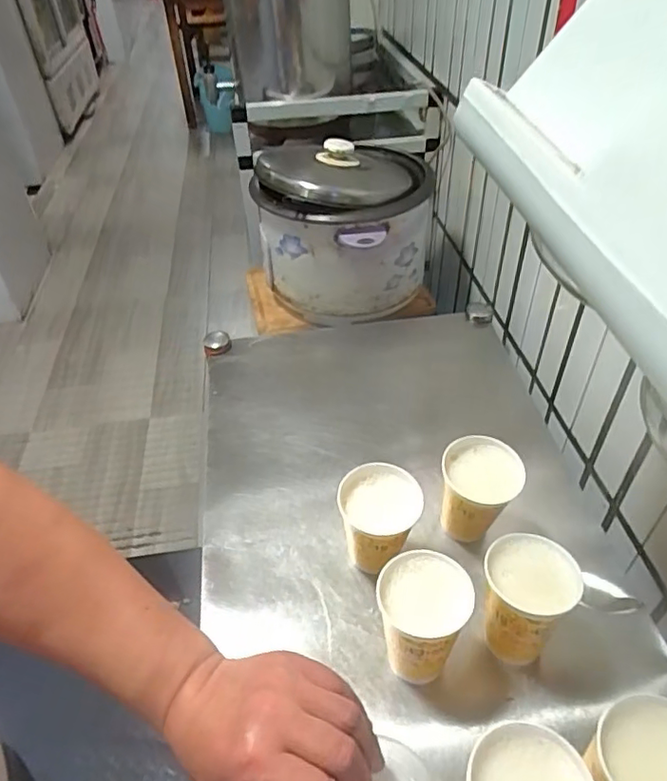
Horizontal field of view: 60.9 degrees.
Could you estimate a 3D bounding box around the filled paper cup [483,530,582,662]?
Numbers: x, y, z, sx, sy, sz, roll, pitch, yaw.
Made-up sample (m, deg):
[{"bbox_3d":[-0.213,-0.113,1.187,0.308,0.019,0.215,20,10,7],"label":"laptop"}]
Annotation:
[{"bbox_3d":[0.168,0.185,0.507,0.073,0.107,0.078,-2,43,2],"label":"filled paper cup"}]

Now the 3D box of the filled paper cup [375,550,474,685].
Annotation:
[{"bbox_3d":[0.076,0.198,0.495,0.074,0.107,0.081,-2,43,2],"label":"filled paper cup"}]

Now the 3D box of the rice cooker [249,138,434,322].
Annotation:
[{"bbox_3d":[0.037,-0.287,0.986,0.282,0.231,0.253,-35,52,-30],"label":"rice cooker"}]

